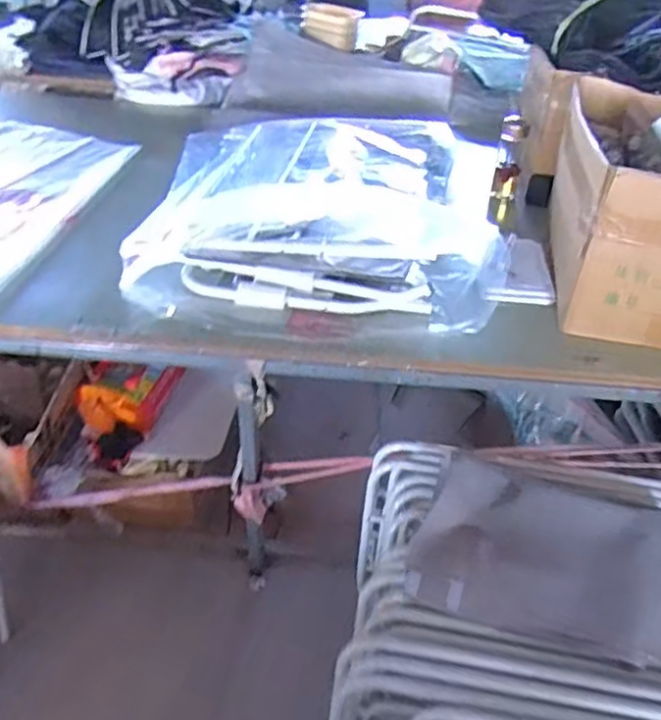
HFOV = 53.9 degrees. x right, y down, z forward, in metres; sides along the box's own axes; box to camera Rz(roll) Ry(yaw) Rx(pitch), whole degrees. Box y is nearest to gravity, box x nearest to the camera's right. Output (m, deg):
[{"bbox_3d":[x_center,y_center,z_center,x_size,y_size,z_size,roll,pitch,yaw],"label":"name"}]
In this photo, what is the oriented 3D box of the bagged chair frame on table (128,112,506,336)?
[{"bbox_3d":[-0.010,-0.374,1.460,0.766,0.106,0.797,5,40,2],"label":"bagged chair frame on table"}]

